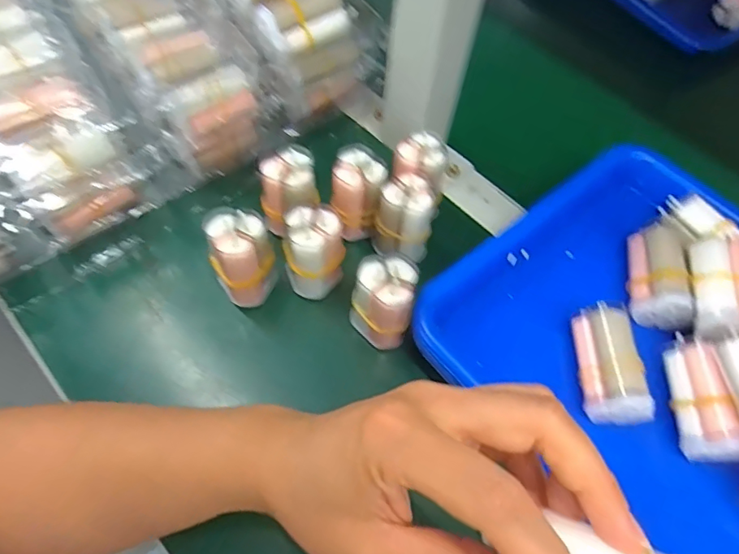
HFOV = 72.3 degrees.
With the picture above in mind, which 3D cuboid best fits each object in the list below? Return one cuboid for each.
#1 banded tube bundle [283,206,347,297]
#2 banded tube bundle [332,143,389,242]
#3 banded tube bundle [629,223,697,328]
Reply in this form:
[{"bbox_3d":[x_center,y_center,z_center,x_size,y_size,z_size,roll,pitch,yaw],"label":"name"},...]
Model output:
[{"bbox_3d":[-0.035,-0.014,0.326,0.036,0.059,0.032,0,59,-4],"label":"banded tube bundle"},{"bbox_3d":[-0.008,-0.057,0.355,0.034,0.060,0.034,8,59,0],"label":"banded tube bundle"},{"bbox_3d":[0.188,-0.002,0.332,0.028,0.027,0.071,8,59,0],"label":"banded tube bundle"}]

